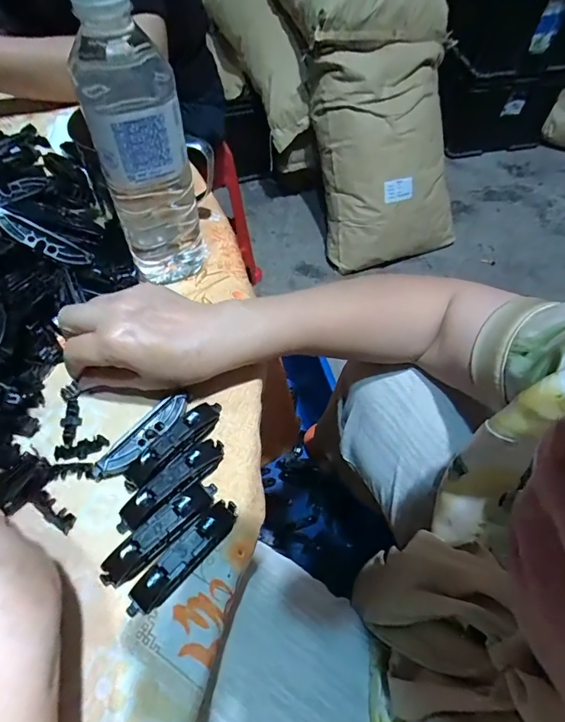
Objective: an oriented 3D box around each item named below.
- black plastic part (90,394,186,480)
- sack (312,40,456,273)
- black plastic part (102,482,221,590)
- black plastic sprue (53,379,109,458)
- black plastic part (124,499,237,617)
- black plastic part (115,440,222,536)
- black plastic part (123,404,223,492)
[{"bbox_3d":[-0.096,0.053,0.300,0.017,0.010,0.078,38,66,19],"label":"black plastic part"},{"bbox_3d":[0.350,-0.624,1.336,0.441,0.588,0.164,-16,22,-13],"label":"sack"},{"bbox_3d":[-0.074,0.107,0.267,0.079,0.018,0.022,-39,68,-21],"label":"black plastic part"},{"bbox_3d":[-0.149,0.044,0.312,0.034,0.011,0.055,-18,66,-12],"label":"black plastic sprue"},{"bbox_3d":[-0.059,0.118,0.261,0.018,0.018,0.080,38,66,18],"label":"black plastic part"},{"bbox_3d":[-0.072,0.081,0.283,0.080,0.017,0.021,-40,68,-21],"label":"black plastic part"},{"bbox_3d":[-0.074,0.056,0.296,0.023,0.012,0.081,35,65,17],"label":"black plastic part"}]

